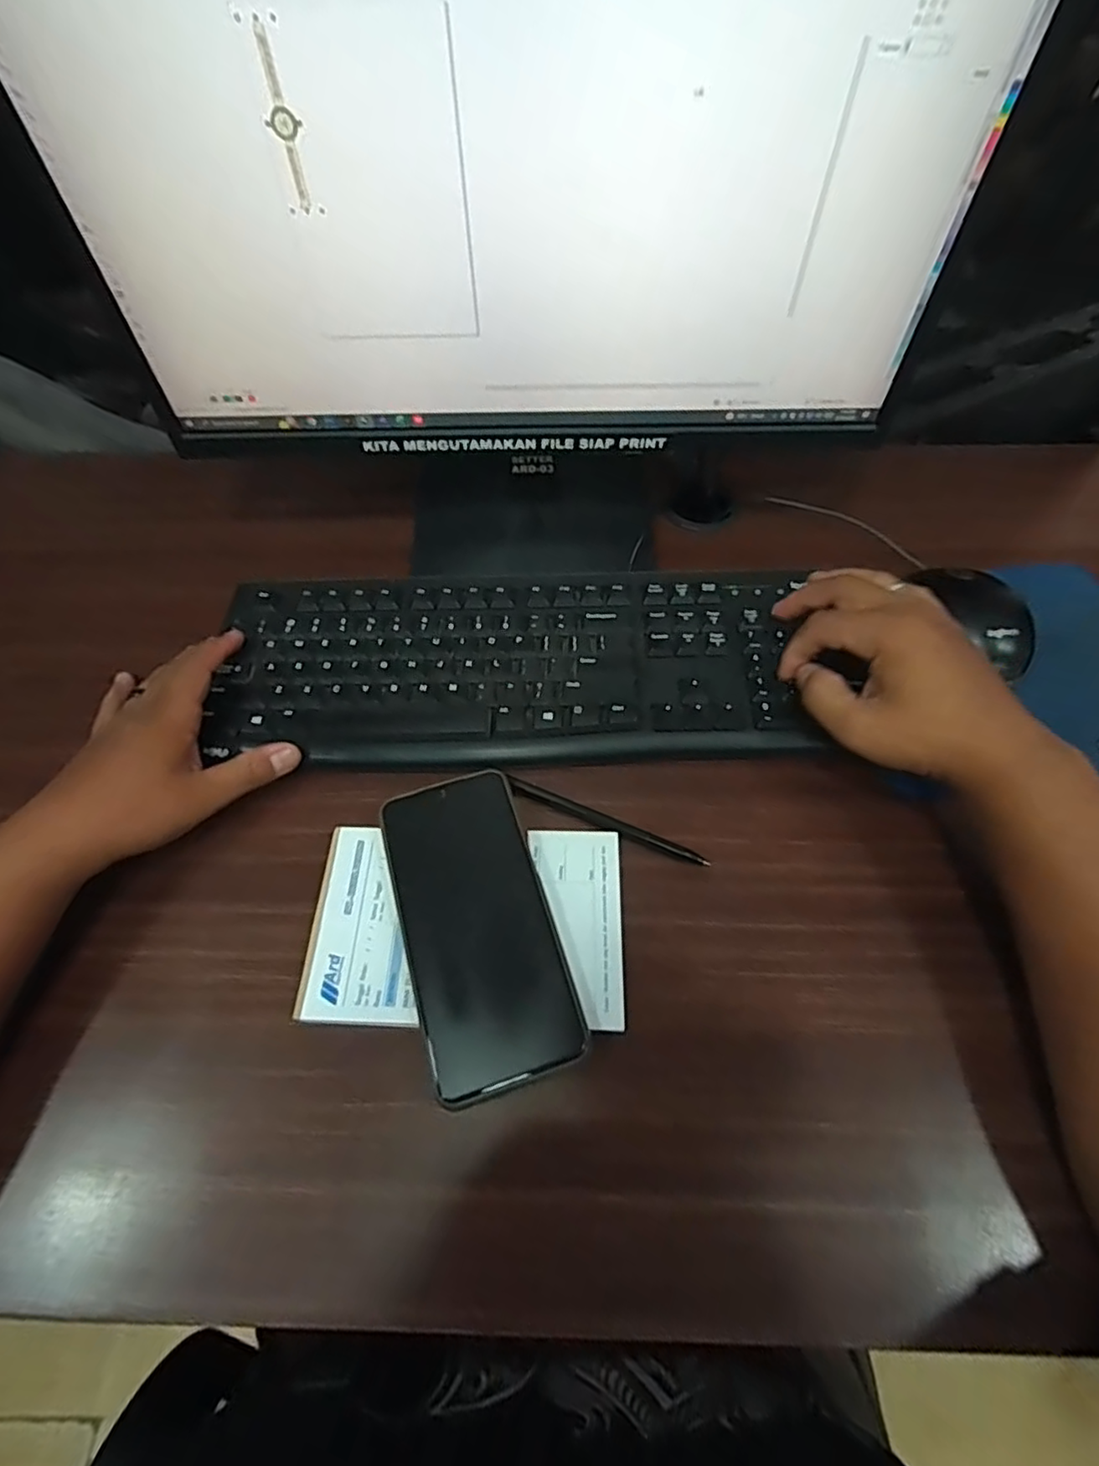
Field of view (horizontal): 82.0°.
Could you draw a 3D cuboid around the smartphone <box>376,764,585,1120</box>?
[{"bbox_3d":[-0.039,0.101,0.340,0.076,0.016,0.162,-17,63,-8],"label":"smartphone"}]

